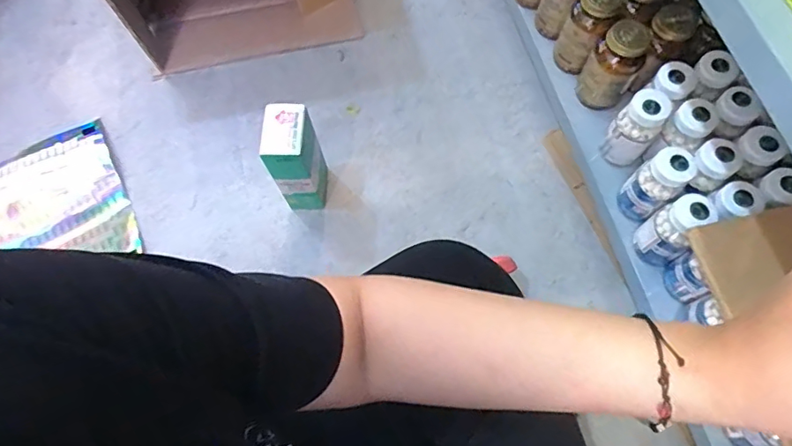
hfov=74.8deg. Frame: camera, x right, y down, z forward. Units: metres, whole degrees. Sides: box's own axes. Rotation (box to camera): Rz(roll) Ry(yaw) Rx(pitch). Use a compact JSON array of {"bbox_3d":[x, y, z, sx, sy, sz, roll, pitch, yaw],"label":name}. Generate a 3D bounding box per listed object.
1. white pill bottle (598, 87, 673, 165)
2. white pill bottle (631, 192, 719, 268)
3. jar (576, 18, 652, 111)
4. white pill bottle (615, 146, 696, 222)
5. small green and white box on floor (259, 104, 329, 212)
[{"bbox_3d":[0.277,-0.110,0.601,0.050,0.091,0.052,41,75,16],"label":"white pill bottle"},{"bbox_3d":[0.294,0.007,0.555,0.045,0.101,0.044,-1,68,2],"label":"white pill bottle"},{"bbox_3d":[0.265,-0.191,0.635,0.063,0.109,0.052,24,71,12],"label":"jar"},{"bbox_3d":[0.288,-0.043,0.576,0.049,0.096,0.051,-37,71,-12],"label":"white pill bottle"},{"bbox_3d":[-0.132,-0.082,0.711,0.057,0.177,0.069,-2,68,2],"label":"small green and white box on floor"}]

